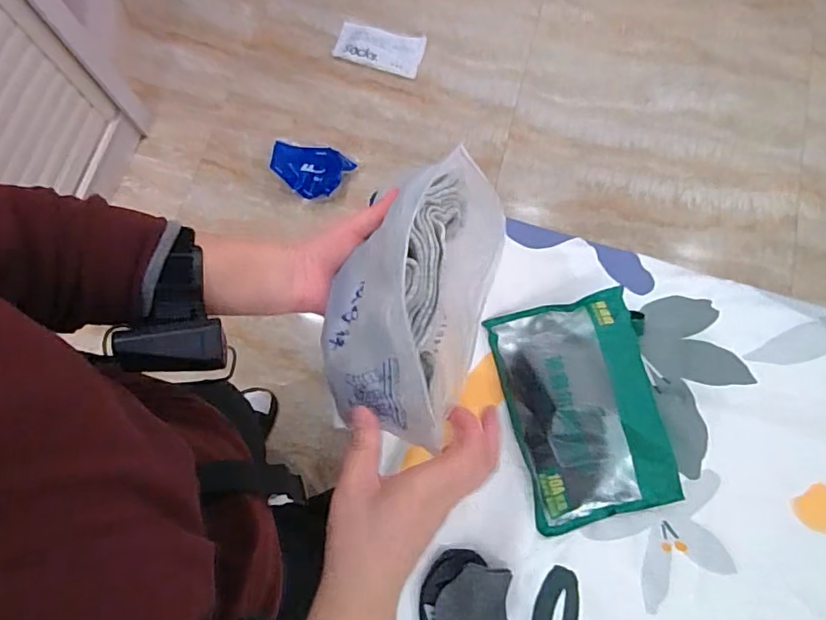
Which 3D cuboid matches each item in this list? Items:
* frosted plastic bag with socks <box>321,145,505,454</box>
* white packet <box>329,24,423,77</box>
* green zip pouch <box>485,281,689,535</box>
[{"bbox_3d":[0.000,-0.020,0.372,0.107,0.059,0.203,17,78,4],"label":"frosted plastic bag with socks"},{"bbox_3d":[-0.096,-0.755,1.522,0.258,0.020,0.129,18,75,12],"label":"white packet"},{"bbox_3d":[0.228,0.124,0.673,0.198,0.073,0.282,-14,78,-3],"label":"green zip pouch"}]

